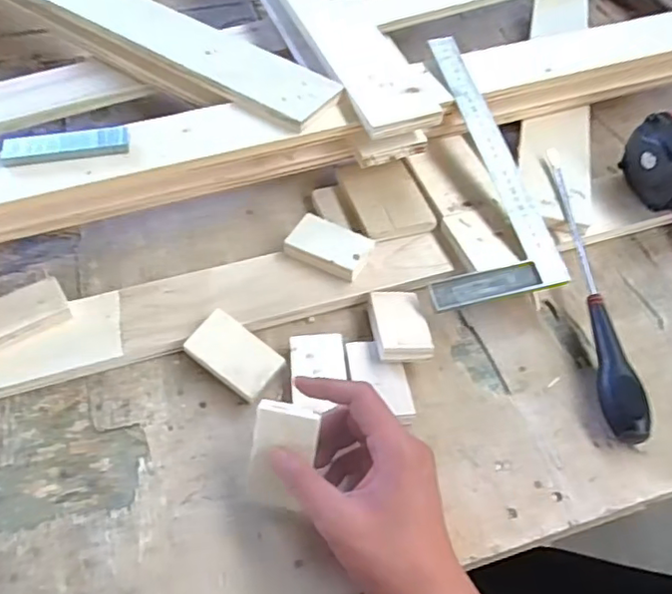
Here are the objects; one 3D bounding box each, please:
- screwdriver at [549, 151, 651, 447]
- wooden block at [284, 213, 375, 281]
[{"bbox_3d":[0.218,-0.019,0.558,0.031,0.026,0.313,0,53,-3],"label":"screwdriver"},{"bbox_3d":[-0.006,-0.043,0.565,0.072,0.021,0.044,25,56,16],"label":"wooden block"}]

